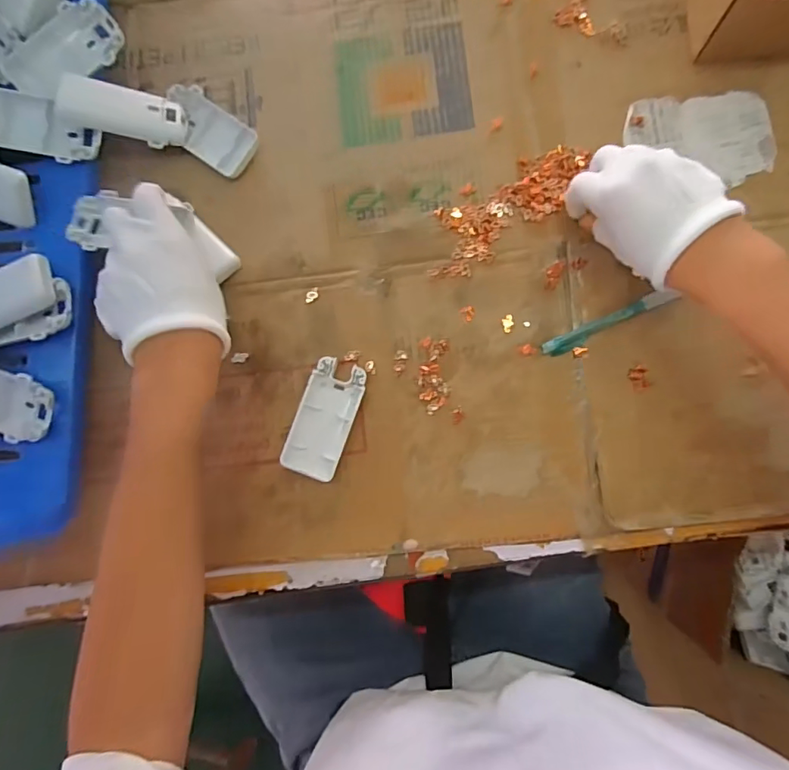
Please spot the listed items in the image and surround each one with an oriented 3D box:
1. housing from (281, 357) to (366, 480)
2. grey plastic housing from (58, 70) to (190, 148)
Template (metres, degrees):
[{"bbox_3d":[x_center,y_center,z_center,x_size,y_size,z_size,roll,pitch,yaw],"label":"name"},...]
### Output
[{"bbox_3d":[-0.057,0.028,0.414,0.044,0.014,0.096,21,87,7],"label":"housing"},{"bbox_3d":[-0.227,-0.228,0.425,0.094,0.017,0.041,4,84,-25],"label":"grey plastic housing"}]

